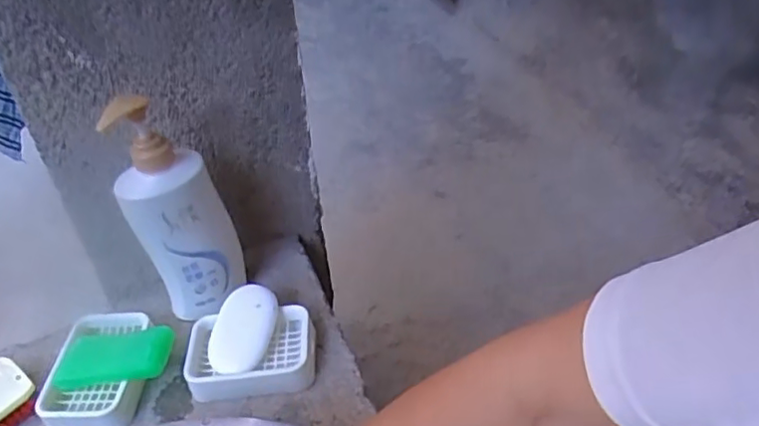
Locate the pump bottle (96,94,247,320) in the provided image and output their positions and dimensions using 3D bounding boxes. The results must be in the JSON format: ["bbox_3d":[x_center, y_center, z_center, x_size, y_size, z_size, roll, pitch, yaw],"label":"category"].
[{"bbox_3d":[-0.190,-0.001,0.583,0.095,0.235,0.053,-16,43,-19],"label":"pump bottle"}]

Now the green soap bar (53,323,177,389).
[{"bbox_3d":[-0.247,0.133,0.572,0.106,0.027,0.049,-2,43,6],"label":"green soap bar"}]

